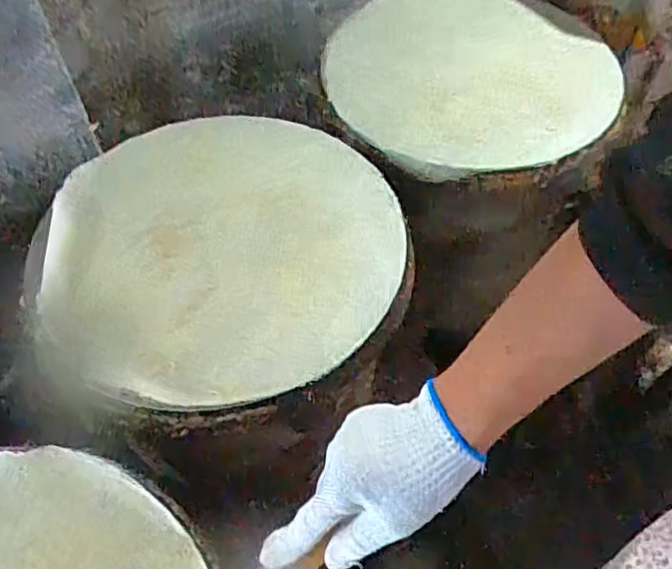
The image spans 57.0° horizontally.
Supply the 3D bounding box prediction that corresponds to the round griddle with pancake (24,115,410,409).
[{"bbox_3d":[-0.119,-0.049,0.650,0.371,0.018,0.365,-1,51,1],"label":"round griddle with pancake"}]

